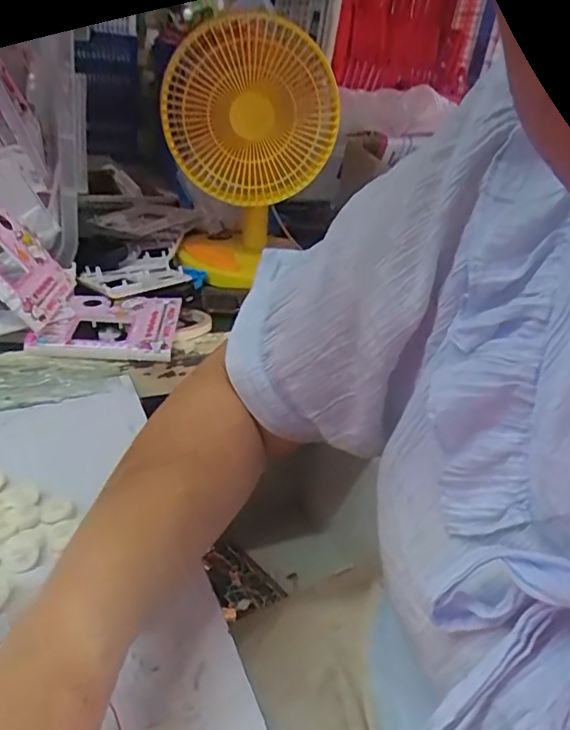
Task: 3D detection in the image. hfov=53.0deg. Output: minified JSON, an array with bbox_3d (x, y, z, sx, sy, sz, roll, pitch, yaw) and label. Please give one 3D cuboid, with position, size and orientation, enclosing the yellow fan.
[{"bbox_3d":[-0.062,-0.289,0.778,0.206,0.311,0.152,-3,32,-17],"label":"yellow fan"}]

